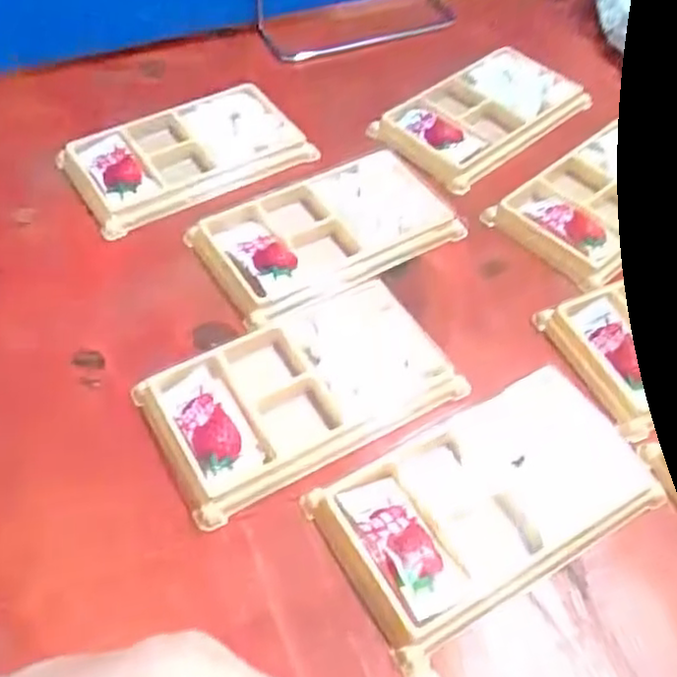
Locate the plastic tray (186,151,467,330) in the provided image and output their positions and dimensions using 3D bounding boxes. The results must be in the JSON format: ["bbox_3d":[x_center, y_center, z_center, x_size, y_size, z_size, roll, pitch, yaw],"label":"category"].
[{"bbox_3d":[-0.005,-0.062,0.393,0.134,0.009,0.078,-25,58,-19],"label":"plastic tray"}]

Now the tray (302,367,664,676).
[{"bbox_3d":[0.064,0.067,0.302,0.137,0.009,0.076,-26,58,-20],"label":"tray"}]

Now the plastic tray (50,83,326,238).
[{"bbox_3d":[-0.092,-0.114,0.430,0.135,0.011,0.076,-26,58,-20],"label":"plastic tray"}]

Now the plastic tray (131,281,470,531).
[{"bbox_3d":[-0.017,0.023,0.329,0.134,0.015,0.074,-25,58,-19],"label":"plastic tray"}]

